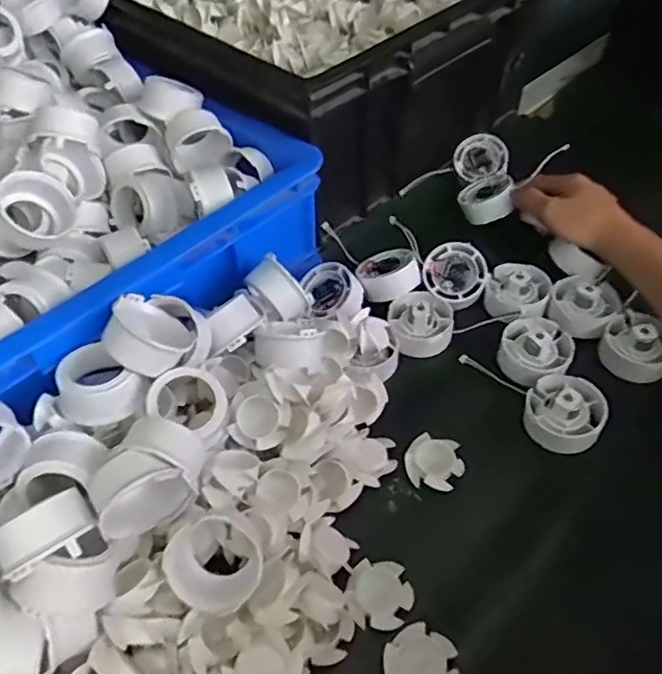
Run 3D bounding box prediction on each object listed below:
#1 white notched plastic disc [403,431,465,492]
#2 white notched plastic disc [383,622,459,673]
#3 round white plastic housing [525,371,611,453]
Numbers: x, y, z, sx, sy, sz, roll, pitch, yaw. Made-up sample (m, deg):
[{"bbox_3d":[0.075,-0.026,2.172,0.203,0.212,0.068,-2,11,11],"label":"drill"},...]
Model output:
[{"bbox_3d":[0.074,0.090,0.425,0.040,0.013,0.035,12,51,12],"label":"white notched plastic disc"},{"bbox_3d":[0.052,0.186,0.338,0.039,0.008,0.039,-1,49,1],"label":"white notched plastic disc"},{"bbox_3d":[0.173,0.054,0.439,0.055,0.028,0.053,-1,49,1],"label":"round white plastic housing"}]

